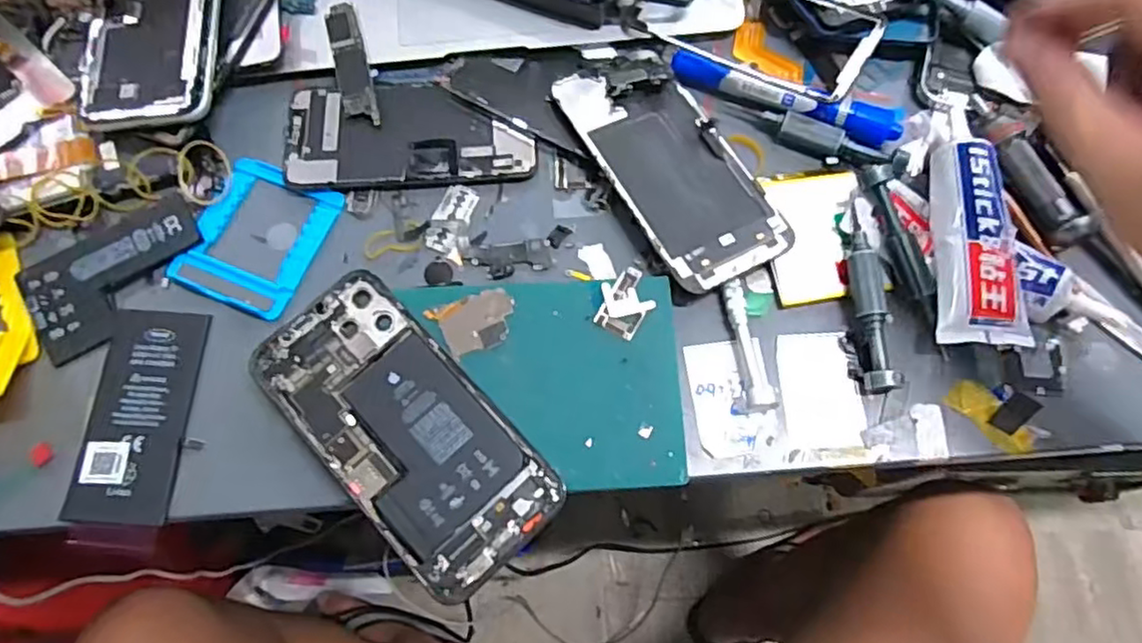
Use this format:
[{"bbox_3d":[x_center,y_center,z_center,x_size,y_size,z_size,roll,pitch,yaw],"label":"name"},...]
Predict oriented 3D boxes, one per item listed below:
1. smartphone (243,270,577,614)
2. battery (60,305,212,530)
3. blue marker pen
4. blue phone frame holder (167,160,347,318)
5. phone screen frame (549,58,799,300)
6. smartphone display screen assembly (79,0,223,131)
[{"bbox_3d":[-0.081,0.051,0.325,0.076,0.006,0.160,-42,78,-11],"label":"smartphone"},{"bbox_3d":[-0.221,0.047,0.345,0.051,0.008,0.108,5,72,-6],"label":"battery"},{"bbox_3d":[0.124,-0.131,0.387,0.134,0.021,0.019,21,72,8],"label":"blue marker pen"},{"bbox_3d":[-0.176,-0.049,0.373,0.069,0.012,0.084,20,72,7],"label":"blue phone frame holder"},{"bbox_3d":[0.056,-0.088,0.379,0.071,0.015,0.150,-28,73,-9],"label":"phone screen frame"},{"bbox_3d":[-0.245,-0.179,0.393,0.074,0.009,0.138,-2,76,1],"label":"smartphone display screen assembly"}]

